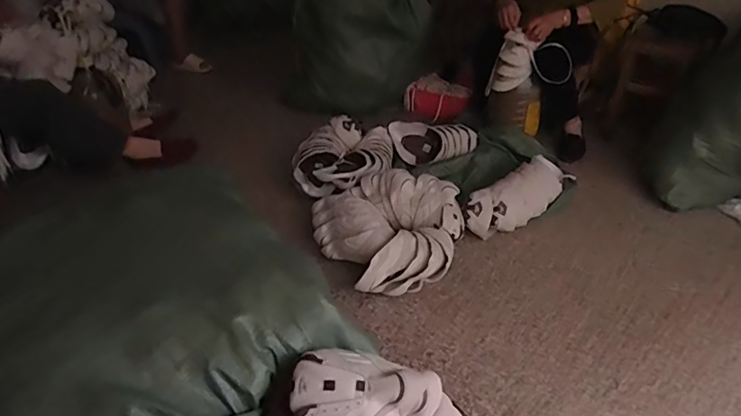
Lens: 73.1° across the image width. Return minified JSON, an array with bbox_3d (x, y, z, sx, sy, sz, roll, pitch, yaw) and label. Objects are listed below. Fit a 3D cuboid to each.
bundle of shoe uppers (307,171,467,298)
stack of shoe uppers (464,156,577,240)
[{"bbox_3d":[0.064,0.048,1.368,0.387,0.149,0.379,0,32,0],"label":"bundle of shoe uppers"},{"bbox_3d":[0.475,-0.039,1.538,0.126,0.132,0.502,27,41,36],"label":"stack of shoe uppers"}]

